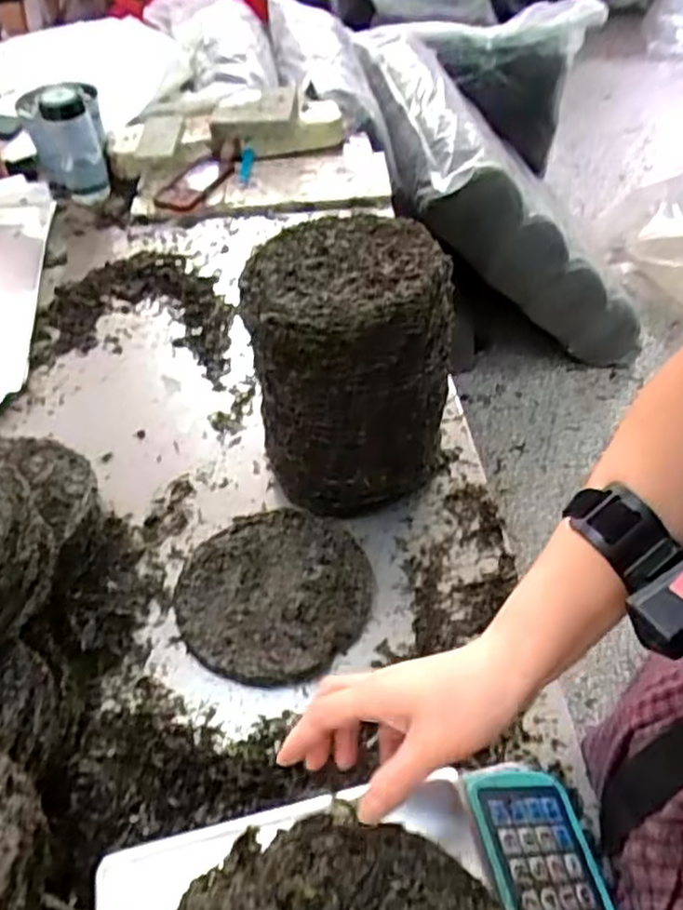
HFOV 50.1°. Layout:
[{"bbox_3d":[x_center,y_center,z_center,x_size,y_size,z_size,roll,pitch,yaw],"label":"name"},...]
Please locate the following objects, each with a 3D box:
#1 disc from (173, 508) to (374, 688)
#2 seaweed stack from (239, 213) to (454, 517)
[{"bbox_3d":[-0.070,0.141,0.758,0.194,0.016,0.192,-1,48,1],"label":"disc"},{"bbox_3d":[0.010,-0.090,0.791,0.198,0.266,0.197,1,48,3],"label":"seaweed stack"}]

